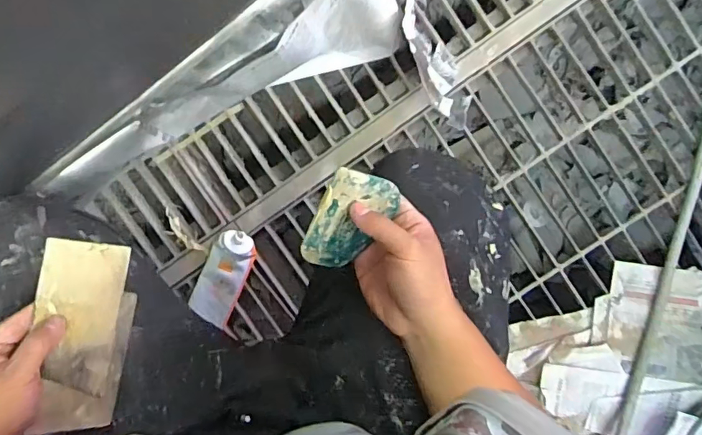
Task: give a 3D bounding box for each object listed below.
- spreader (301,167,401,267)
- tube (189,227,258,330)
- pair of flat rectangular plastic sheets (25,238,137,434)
[{"bbox_3d":[-0.001,0.005,0.444,0.062,0.007,0.095,16,116,-20],"label":"spreader"},{"bbox_3d":[-0.224,0.102,0.870,0.076,0.041,0.171,24,97,0],"label":"tube"},{"bbox_3d":[-0.256,0.109,0.475,0.080,0.010,0.170,2,83,-23],"label":"pair of flat rectangular plastic sheets"}]

